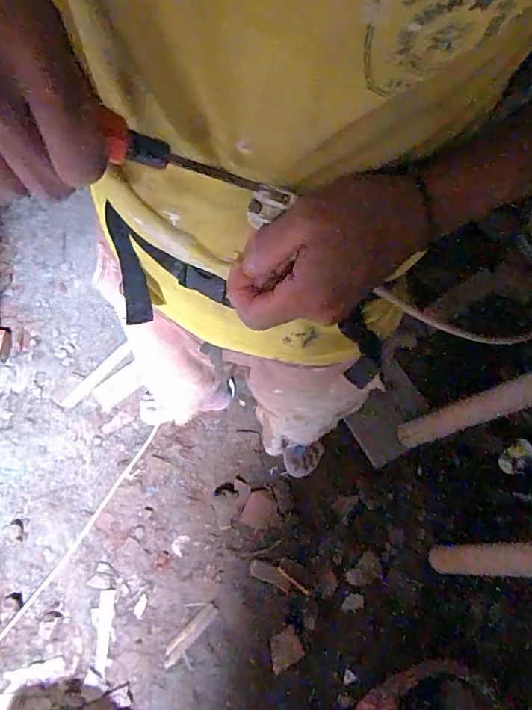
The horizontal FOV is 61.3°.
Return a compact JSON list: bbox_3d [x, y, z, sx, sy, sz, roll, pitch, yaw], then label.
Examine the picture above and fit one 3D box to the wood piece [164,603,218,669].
[{"bbox_3d":[-0.170,0.624,1.004,0.033,0.006,0.150,42,69,15],"label":"wood piece"}]

